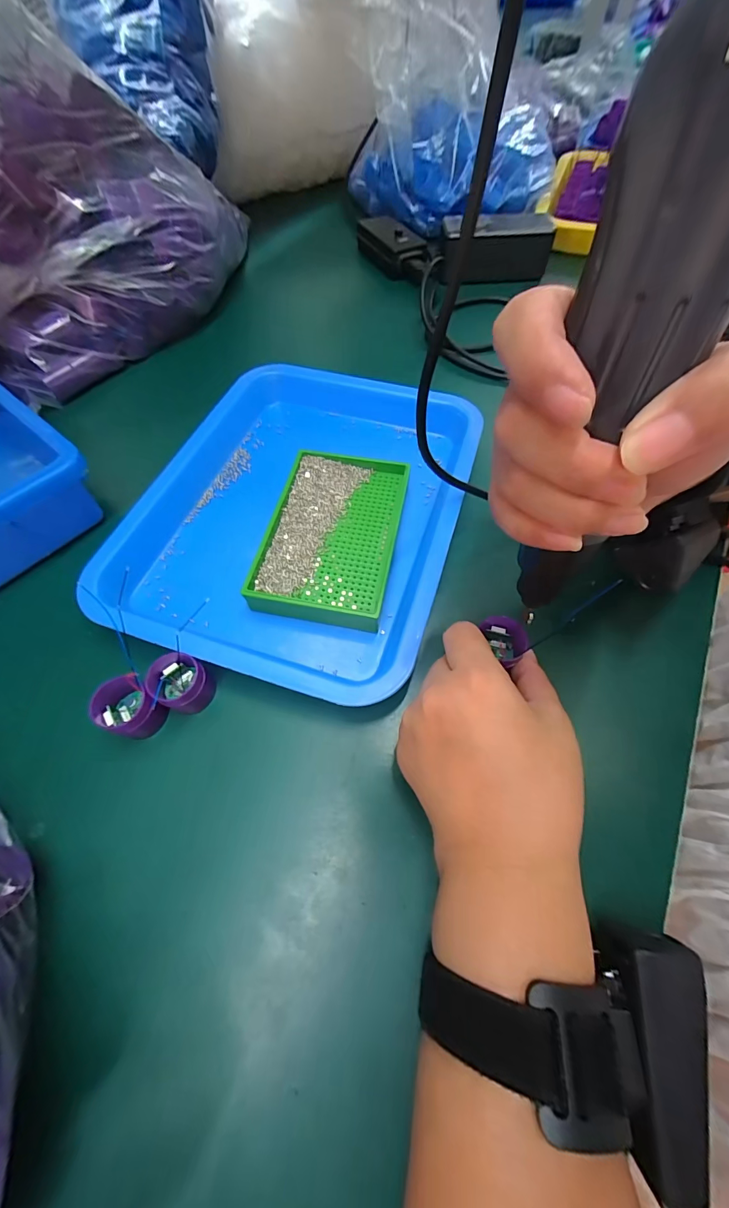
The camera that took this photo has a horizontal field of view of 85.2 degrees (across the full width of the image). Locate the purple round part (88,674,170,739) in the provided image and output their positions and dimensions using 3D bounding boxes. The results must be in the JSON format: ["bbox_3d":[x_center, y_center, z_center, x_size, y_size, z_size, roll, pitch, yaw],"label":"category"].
[{"bbox_3d":[-0.134,0.063,0.229,0.034,0.027,0.029,31,66,16],"label":"purple round part"}]

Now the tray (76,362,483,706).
[{"bbox_3d":[-0.049,-0.079,0.303,0.228,0.033,0.279,16,61,10],"label":"tray"}]

